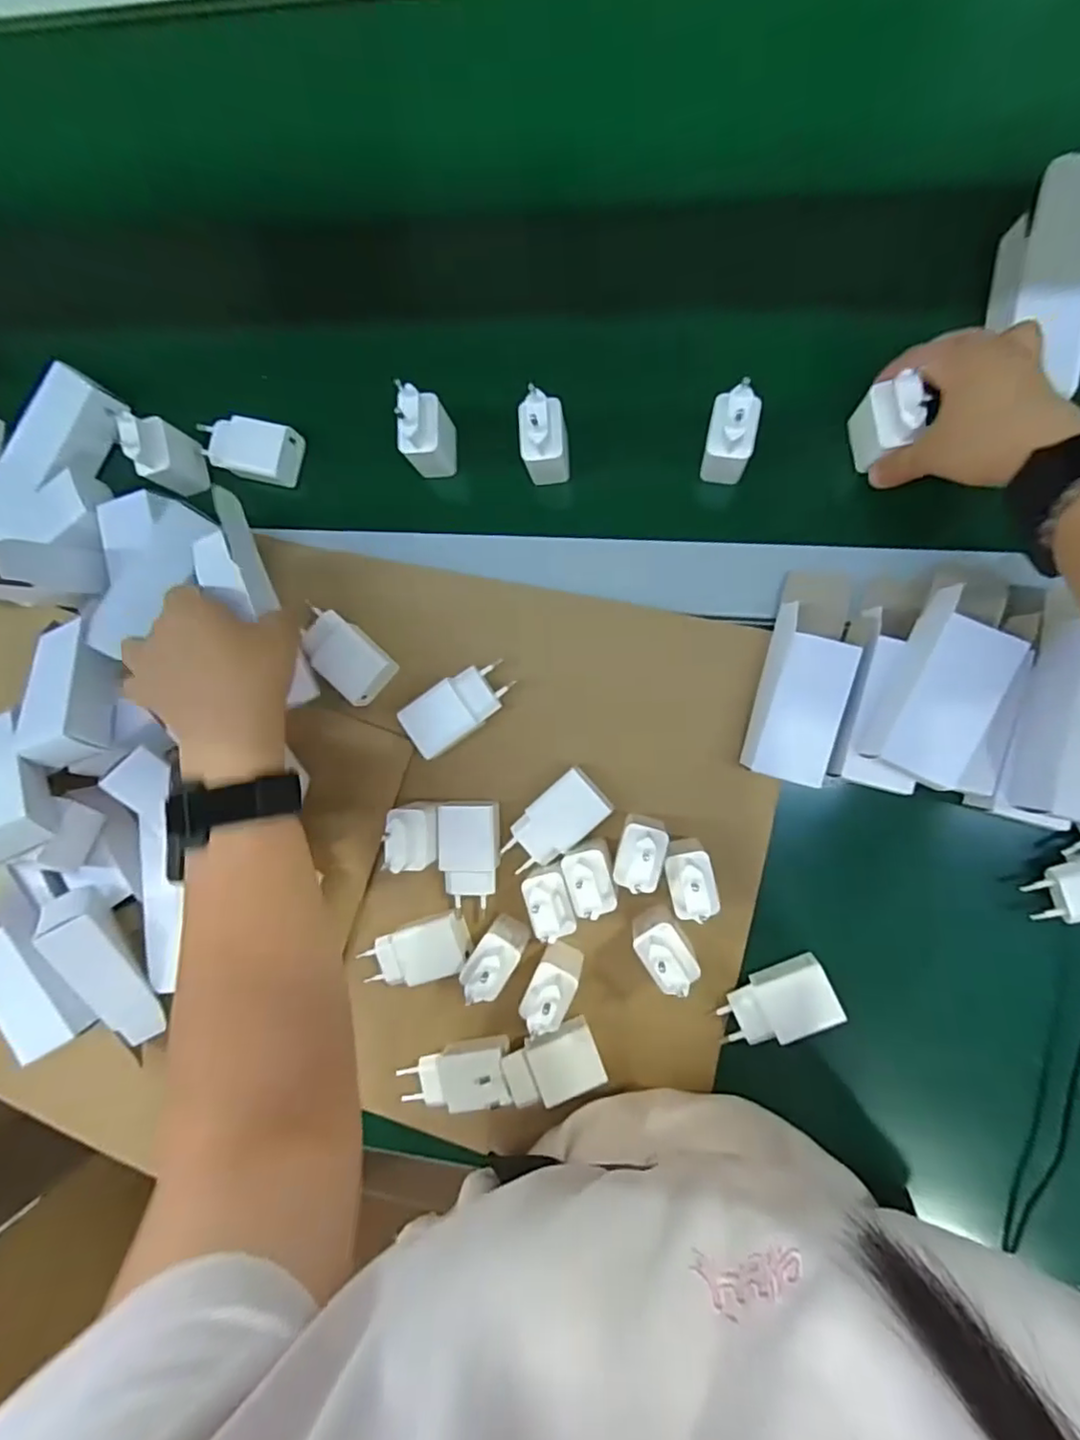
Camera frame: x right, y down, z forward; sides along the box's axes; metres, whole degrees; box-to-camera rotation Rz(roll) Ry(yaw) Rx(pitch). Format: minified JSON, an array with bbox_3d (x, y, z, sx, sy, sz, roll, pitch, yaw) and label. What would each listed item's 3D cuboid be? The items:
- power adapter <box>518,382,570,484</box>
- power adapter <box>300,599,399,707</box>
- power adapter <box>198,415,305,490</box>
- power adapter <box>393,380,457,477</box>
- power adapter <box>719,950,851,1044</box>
[{"bbox_3d":[0.003,-0.187,0.411,0.030,0.070,0.033,-6,88,9],"label":"power adapter"},{"bbox_3d":[-0.139,-0.047,0.440,0.067,0.020,0.040,42,95,7],"label":"power adapter"},{"bbox_3d":[-0.219,-0.202,0.469,0.072,0.026,0.042,13,91,9],"label":"power adapter"},{"bbox_3d":[-0.079,-0.198,0.427,0.027,0.067,0.039,6,90,9],"label":"power adapter"},{"bbox_3d":[0.152,0.184,0.402,0.072,0.026,0.040,-25,86,8],"label":"power adapter"}]

